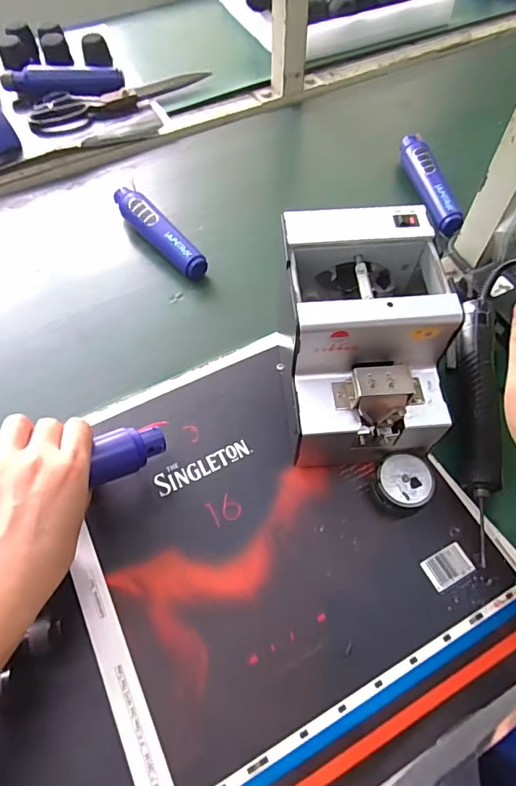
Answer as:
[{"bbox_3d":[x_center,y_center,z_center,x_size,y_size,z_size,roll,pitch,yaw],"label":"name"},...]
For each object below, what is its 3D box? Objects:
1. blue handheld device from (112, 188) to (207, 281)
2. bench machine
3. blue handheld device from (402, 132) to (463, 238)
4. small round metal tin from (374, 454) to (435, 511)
[{"bbox_3d":[-0.127,-0.201,0.577,0.032,0.040,0.167,-38,66,-18],"label":"blue handheld device"},{"bbox_3d":[0.089,-0.046,0.412,0.125,0.149,0.186,-4,60,-1],"label":"bench machine"},{"bbox_3d":[0.226,-0.284,0.613,0.030,0.039,0.191,-8,60,-3],"label":"blue handheld device"},{"bbox_3d":[0.129,0.080,0.406,0.046,0.034,0.045,-1,60,1],"label":"small round metal tin"}]

